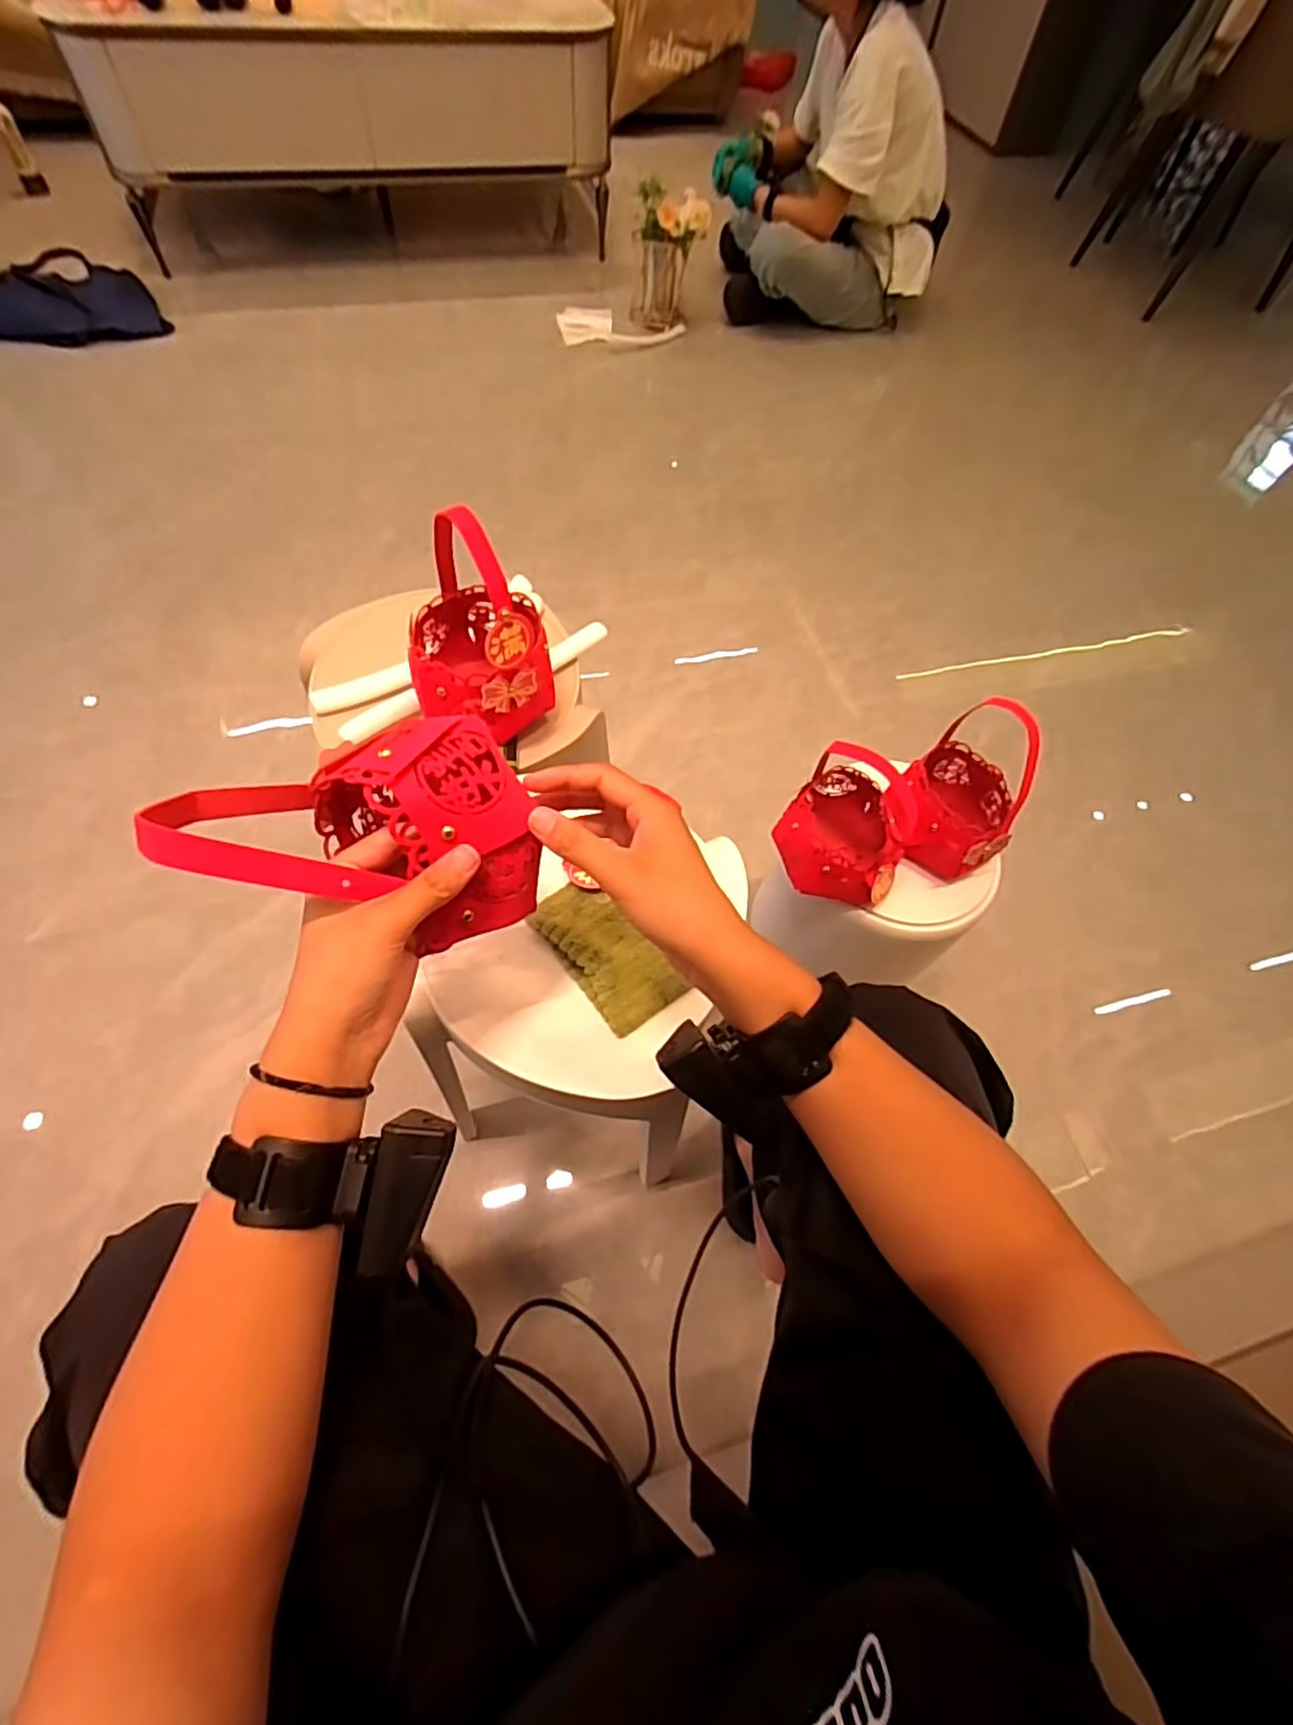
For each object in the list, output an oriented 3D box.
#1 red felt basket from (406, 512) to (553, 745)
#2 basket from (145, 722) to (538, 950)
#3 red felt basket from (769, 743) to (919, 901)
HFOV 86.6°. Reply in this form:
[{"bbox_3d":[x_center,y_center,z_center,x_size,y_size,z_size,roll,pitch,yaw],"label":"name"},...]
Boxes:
[{"bbox_3d":[-0.139,-0.196,0.553,0.116,0.170,0.122,-7,62,-8],"label":"red felt basket"},{"bbox_3d":[-0.145,-0.012,0.365,0.168,0.100,0.097,-5,62,-7],"label":"basket"},{"bbox_3d":[0.206,-0.036,0.690,0.127,0.140,0.126,33,64,13],"label":"red felt basket"}]

